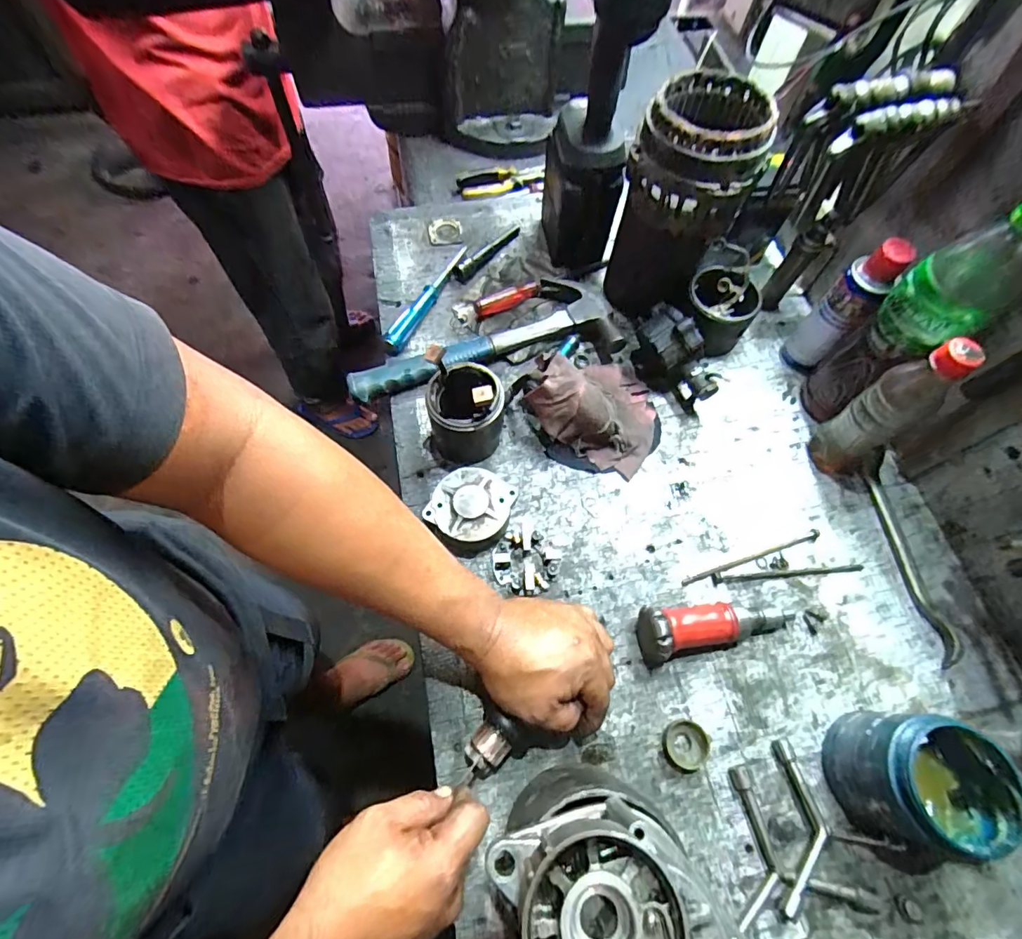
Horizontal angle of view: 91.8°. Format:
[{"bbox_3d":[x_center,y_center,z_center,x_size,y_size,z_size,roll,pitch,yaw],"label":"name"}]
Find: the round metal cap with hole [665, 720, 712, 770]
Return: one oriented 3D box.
[{"bbox_3d":[0.160,0.249,0.450,0.037,0.012,0.036,1,65,-2],"label":"round metal cap with hole"}]

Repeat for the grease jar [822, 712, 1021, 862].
[{"bbox_3d":[0.331,0.253,0.407,0.089,0.097,0.089,1,65,-2],"label":"grease jar"}]

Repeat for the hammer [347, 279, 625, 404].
[{"bbox_3d":[-0.035,-0.163,0.609,0.331,0.036,0.113,-12,66,-8],"label":"hammer"}]

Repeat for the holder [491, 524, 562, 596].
[{"bbox_3d":[0.016,0.094,0.511,0.063,0.023,0.065,1,65,-2],"label":"holder"}]

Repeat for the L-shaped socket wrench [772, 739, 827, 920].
[{"bbox_3d":[0.246,0.304,0.422,0.033,0.021,0.125,12,66,4],"label":"L-shaped socket wrench"}]

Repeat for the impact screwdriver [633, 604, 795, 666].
[{"bbox_3d":[0.199,0.151,0.475,0.161,0.050,0.049,-6,66,-5],"label":"impact screwdriver"}]

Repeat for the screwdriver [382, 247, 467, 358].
[{"bbox_3d":[-0.108,-0.224,0.637,0.021,0.031,0.182,23,67,8],"label":"screwdriver"}]

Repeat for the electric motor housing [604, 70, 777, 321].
[{"bbox_3d":[0.191,-0.294,0.574,0.125,0.231,0.120,21,66,7],"label":"electric motor housing"}]

